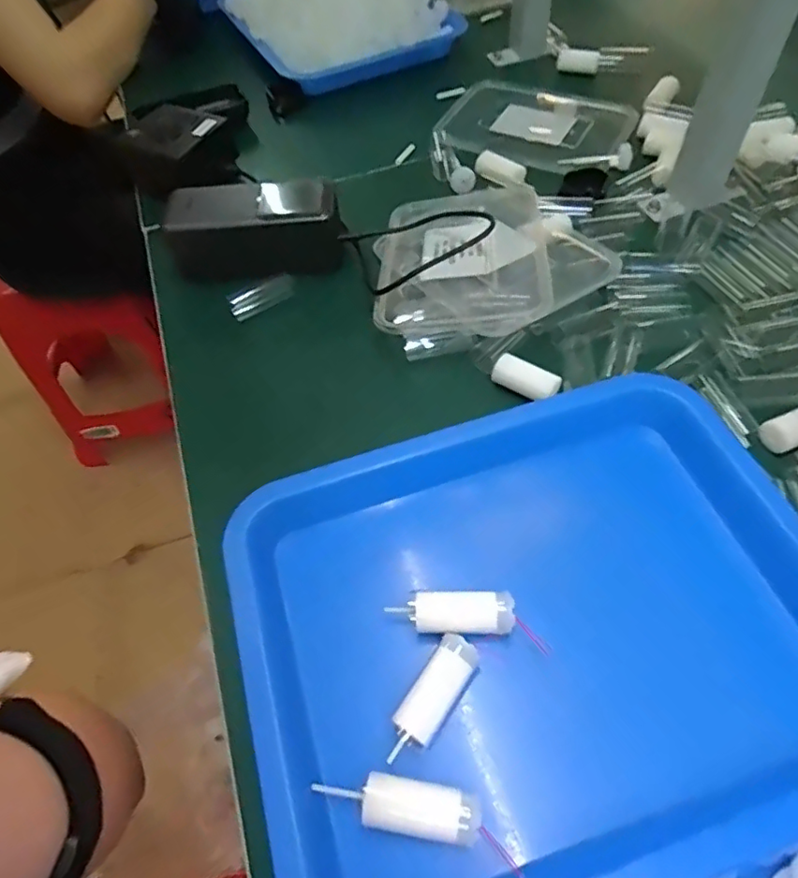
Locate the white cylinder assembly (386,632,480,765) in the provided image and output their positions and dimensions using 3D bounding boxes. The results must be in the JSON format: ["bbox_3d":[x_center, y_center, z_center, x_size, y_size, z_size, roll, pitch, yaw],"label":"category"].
[{"bbox_3d":[0.015,0.121,0.273,0.020,0.016,0.060,29,63,22],"label":"white cylinder assembly"}]

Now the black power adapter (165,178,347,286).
[{"bbox_3d":[-0.110,-0.162,0.449,0.132,0.050,0.057,-4,56,2],"label":"black power adapter"}]

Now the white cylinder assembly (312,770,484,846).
[{"bbox_3d":[-0.001,0.156,0.249,0.070,0.017,0.020,5,56,8],"label":"white cylinder assembly"}]

